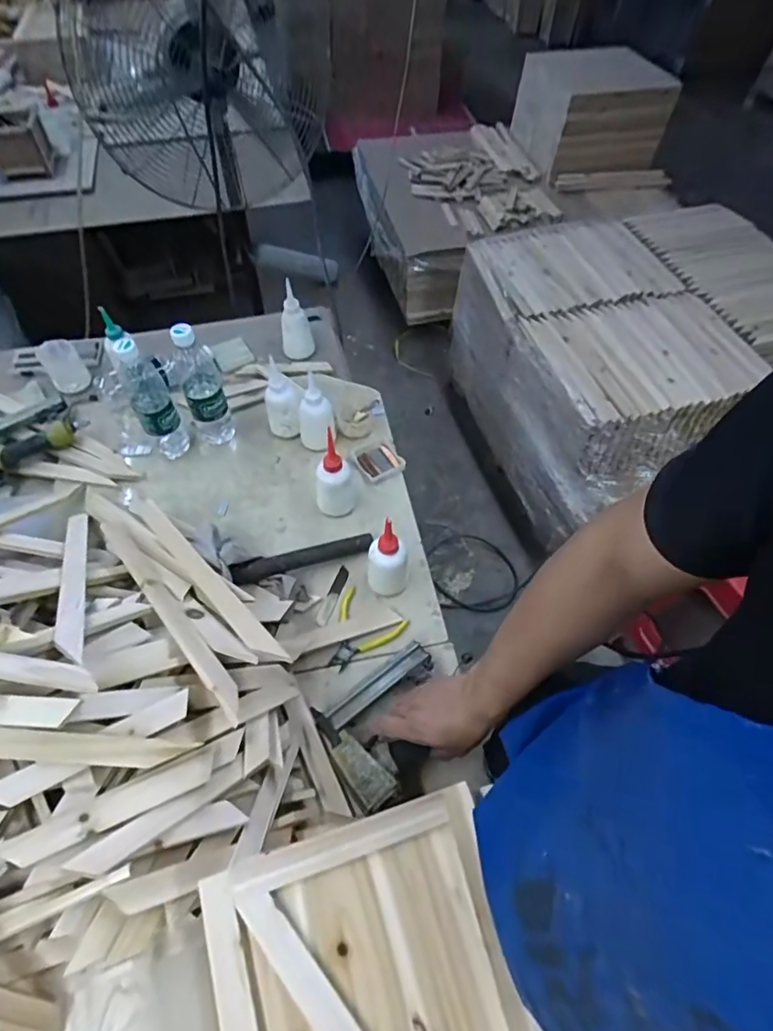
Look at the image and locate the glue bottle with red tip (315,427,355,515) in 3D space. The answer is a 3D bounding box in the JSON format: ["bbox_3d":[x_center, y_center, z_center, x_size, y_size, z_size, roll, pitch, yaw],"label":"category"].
[{"bbox_3d":[-0.080,-0.061,0.831,0.064,0.138,0.052,-5,55,-4],"label":"glue bottle with red tip"}]

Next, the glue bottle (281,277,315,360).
[{"bbox_3d":[-0.181,-0.391,1.057,0.063,0.137,0.052,-3,55,-4],"label":"glue bottle"}]

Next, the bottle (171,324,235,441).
[{"bbox_3d":[-0.311,-0.217,0.886,0.067,0.222,0.068,-16,57,-12],"label":"bottle"}]

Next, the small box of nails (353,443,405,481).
[{"bbox_3d":[-0.012,-0.093,0.931,0.069,0.017,0.069,-27,60,-19],"label":"small box of nails"}]

